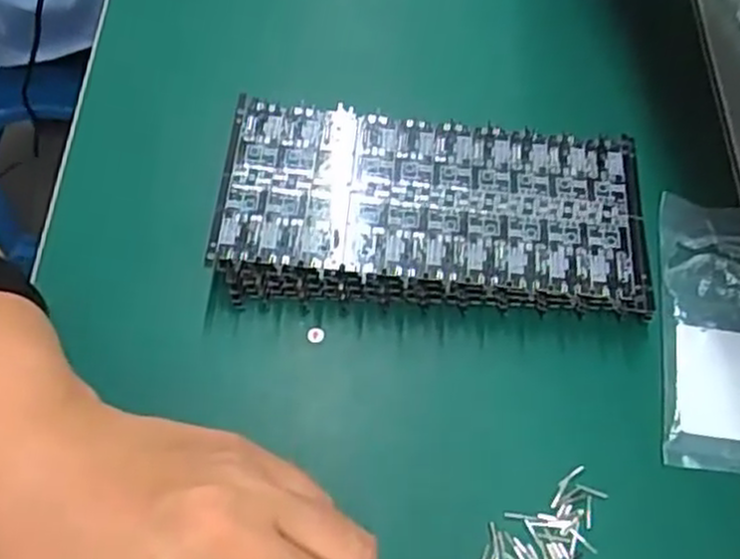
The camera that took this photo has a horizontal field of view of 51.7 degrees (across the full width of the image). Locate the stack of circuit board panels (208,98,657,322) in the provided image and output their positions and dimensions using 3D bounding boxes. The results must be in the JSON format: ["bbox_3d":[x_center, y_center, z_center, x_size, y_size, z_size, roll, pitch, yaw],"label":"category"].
[{"bbox_3d":[0.024,-0.026,0.313,0.166,0.030,0.078,4,60,-2],"label":"stack of circuit board panels"}]

